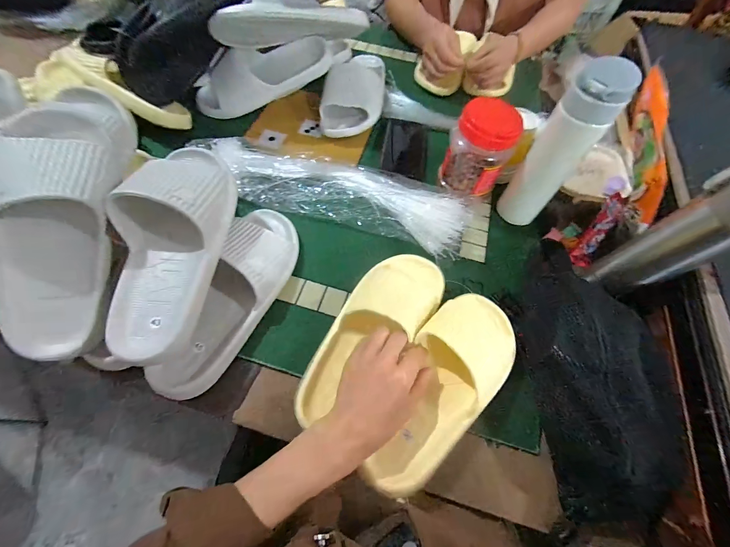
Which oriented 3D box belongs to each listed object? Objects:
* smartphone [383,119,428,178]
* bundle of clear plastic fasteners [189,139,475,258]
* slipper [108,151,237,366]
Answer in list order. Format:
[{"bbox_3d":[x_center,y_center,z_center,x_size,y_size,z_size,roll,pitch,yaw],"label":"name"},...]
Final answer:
[{"bbox_3d":[0.075,-0.232,0.570,0.075,0.015,0.134,8,64,1],"label":"smartphone"},{"bbox_3d":[-0.035,-0.128,0.485,0.412,0.051,0.124,15,60,5],"label":"bundle of clear plastic fasteners"},{"bbox_3d":[-0.211,-0.039,0.338,0.111,0.074,0.257,4,74,-2],"label":"slipper"}]

